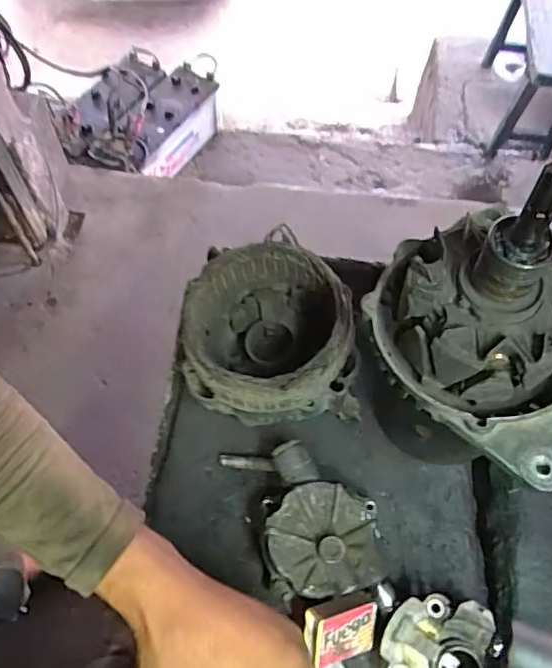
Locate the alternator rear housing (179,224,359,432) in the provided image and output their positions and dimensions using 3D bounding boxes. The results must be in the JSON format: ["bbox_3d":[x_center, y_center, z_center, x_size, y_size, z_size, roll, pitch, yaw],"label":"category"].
[{"bbox_3d":[-0.005,0.006,0.474,0.135,0.109,0.127,-9,61,-6],"label":"alternator rear housing"}]

